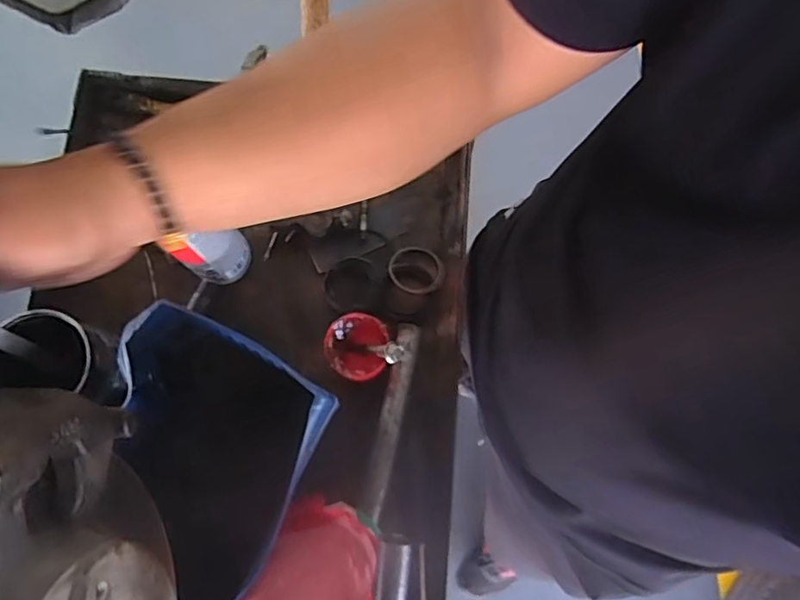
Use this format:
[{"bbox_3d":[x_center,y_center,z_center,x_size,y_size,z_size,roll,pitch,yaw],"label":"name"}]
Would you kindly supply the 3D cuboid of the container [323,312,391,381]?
[{"bbox_3d":[-0.045,0.049,0.602,0.062,0.029,0.065,0,76,0],"label":"container"}]

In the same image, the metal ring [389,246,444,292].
[{"bbox_3d":[0.018,-0.034,0.647,0.062,0.008,0.055,29,78,7],"label":"metal ring"}]

